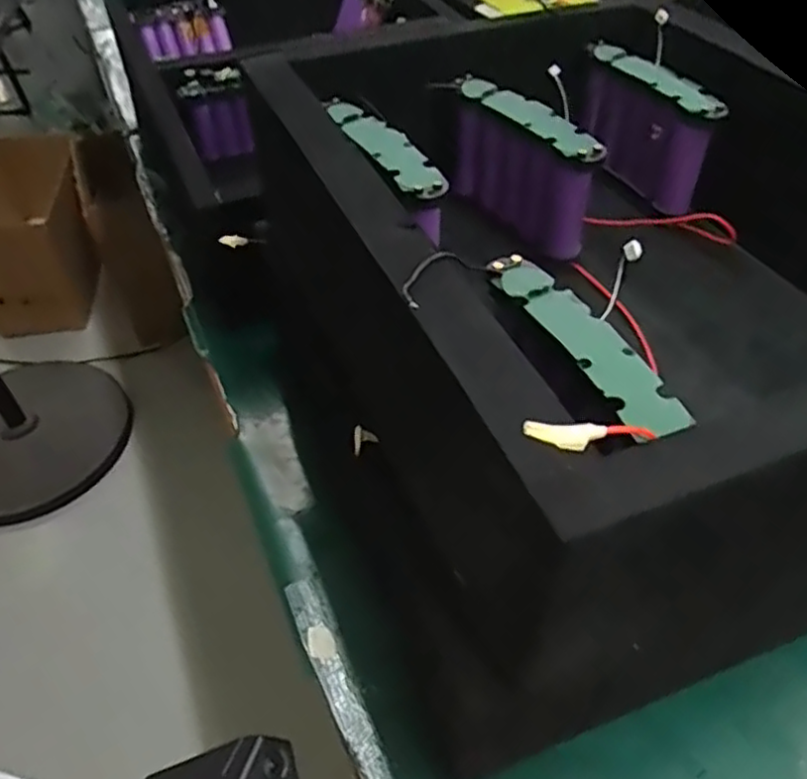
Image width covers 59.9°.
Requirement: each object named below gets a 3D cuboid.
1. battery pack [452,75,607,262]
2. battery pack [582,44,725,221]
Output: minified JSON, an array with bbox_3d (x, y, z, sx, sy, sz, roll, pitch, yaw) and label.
[{"bbox_3d":[0.073,-0.133,0.428,0.023,0.079,0.108,-28,52,-23],"label":"battery pack"},{"bbox_3d":[0.158,-0.169,0.454,0.023,0.073,0.102,-22,50,-19],"label":"battery pack"}]

